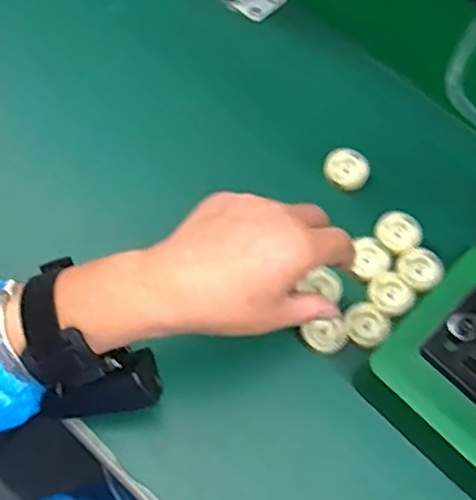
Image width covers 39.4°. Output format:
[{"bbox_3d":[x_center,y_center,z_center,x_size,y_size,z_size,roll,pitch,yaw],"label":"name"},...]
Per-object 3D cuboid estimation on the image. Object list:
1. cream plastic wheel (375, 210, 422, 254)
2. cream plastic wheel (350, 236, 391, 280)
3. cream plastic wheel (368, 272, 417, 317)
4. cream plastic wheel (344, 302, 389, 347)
[{"bbox_3d":[0.120,-0.013,0.498,0.033,0.014,0.033,1,64,-3],"label":"cream plastic wheel"},{"bbox_3d":[0.096,0.006,0.491,0.027,0.015,0.029,1,64,-3],"label":"cream plastic wheel"},{"bbox_3d":[0.109,0.032,0.475,0.031,0.008,0.032,1,64,-3],"label":"cream plastic wheel"},{"bbox_3d":[0.090,0.053,0.468,0.029,0.005,0.031,1,64,-3],"label":"cream plastic wheel"}]

